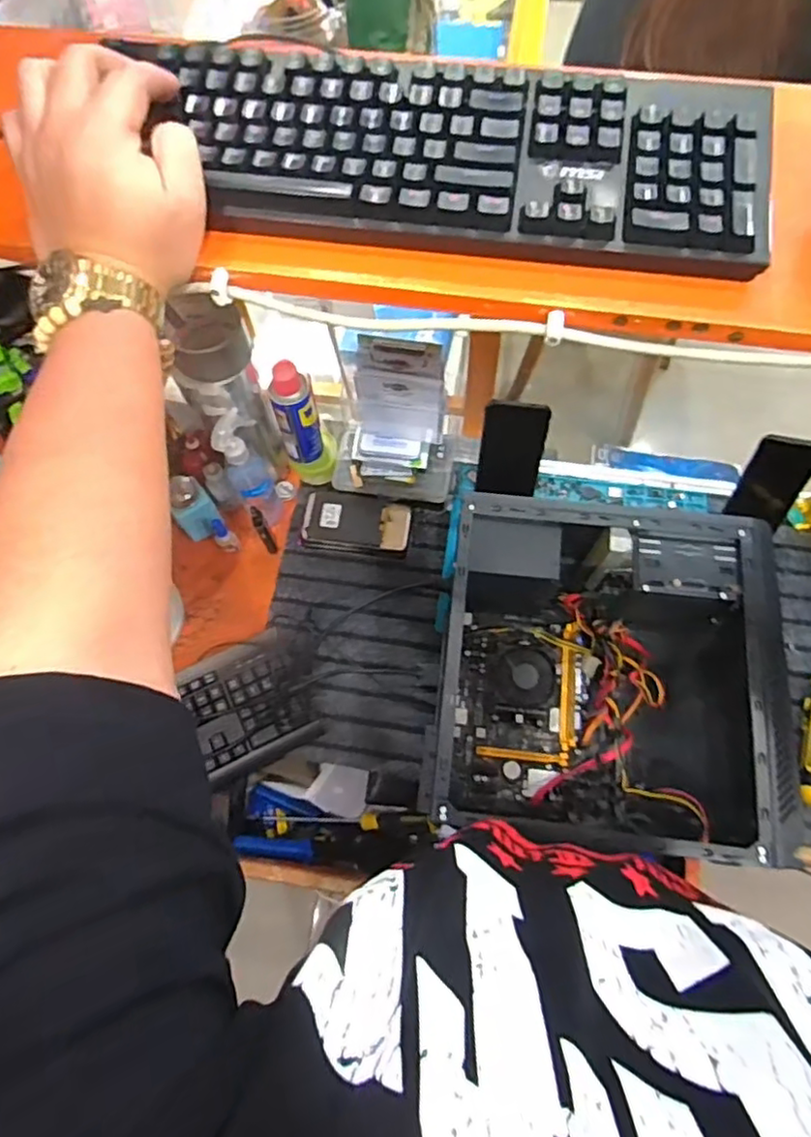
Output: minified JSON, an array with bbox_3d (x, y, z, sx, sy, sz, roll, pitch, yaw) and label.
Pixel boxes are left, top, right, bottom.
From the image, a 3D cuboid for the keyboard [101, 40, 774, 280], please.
[{"bbox_3d":[0.033,-0.259,0.402,0.374,0.039,0.127,10,69,5],"label":"keyboard"}]

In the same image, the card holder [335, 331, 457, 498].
[{"bbox_3d":[-0.018,-0.176,0.783,0.150,0.191,0.101,6,69,5],"label":"card holder"}]

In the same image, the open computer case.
[{"bbox_3d":[0.204,0.114,0.710,0.329,0.162,0.342,6,69,5],"label":"open computer case"}]

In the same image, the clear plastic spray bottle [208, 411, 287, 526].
[{"bbox_3d":[-0.190,-0.116,0.794,0.056,0.201,0.046,-29,70,-9],"label":"clear plastic spray bottle"}]

